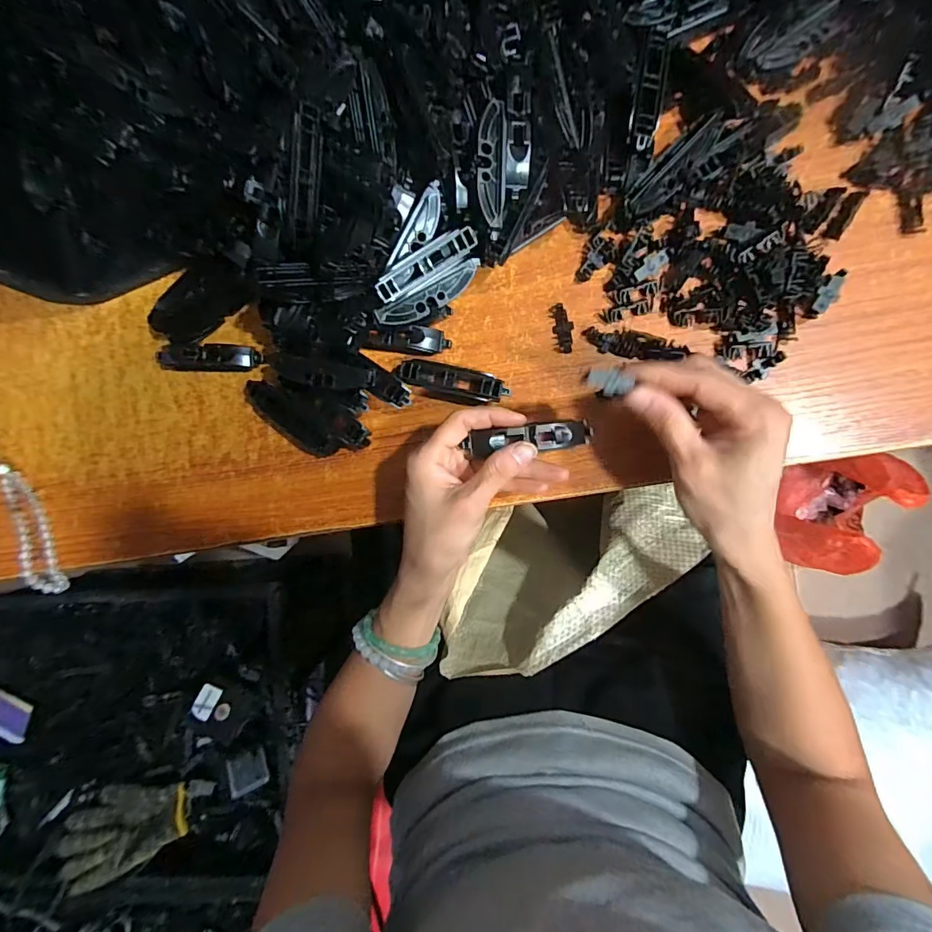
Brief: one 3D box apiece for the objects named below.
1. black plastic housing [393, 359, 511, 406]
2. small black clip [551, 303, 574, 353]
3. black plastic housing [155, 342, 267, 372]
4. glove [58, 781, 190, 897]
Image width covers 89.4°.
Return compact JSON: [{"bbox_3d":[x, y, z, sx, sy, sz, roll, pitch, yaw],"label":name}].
[{"bbox_3d":[-0.009,-0.060,0.341,0.078,0.021,0.023,13,90,7],"label":"black plastic housing"},{"bbox_3d":[0.070,-0.100,0.340,0.014,0.005,0.035,-5,88,7],"label":"small black clip"},{"bbox_3d":[-0.199,-0.083,0.364,0.078,0.017,0.020,1,89,7],"label":"black plastic housing"},{"bbox_3d":[-0.506,0.533,0.700,0.190,0.057,0.109,-28,86,4],"label":"glove"}]

